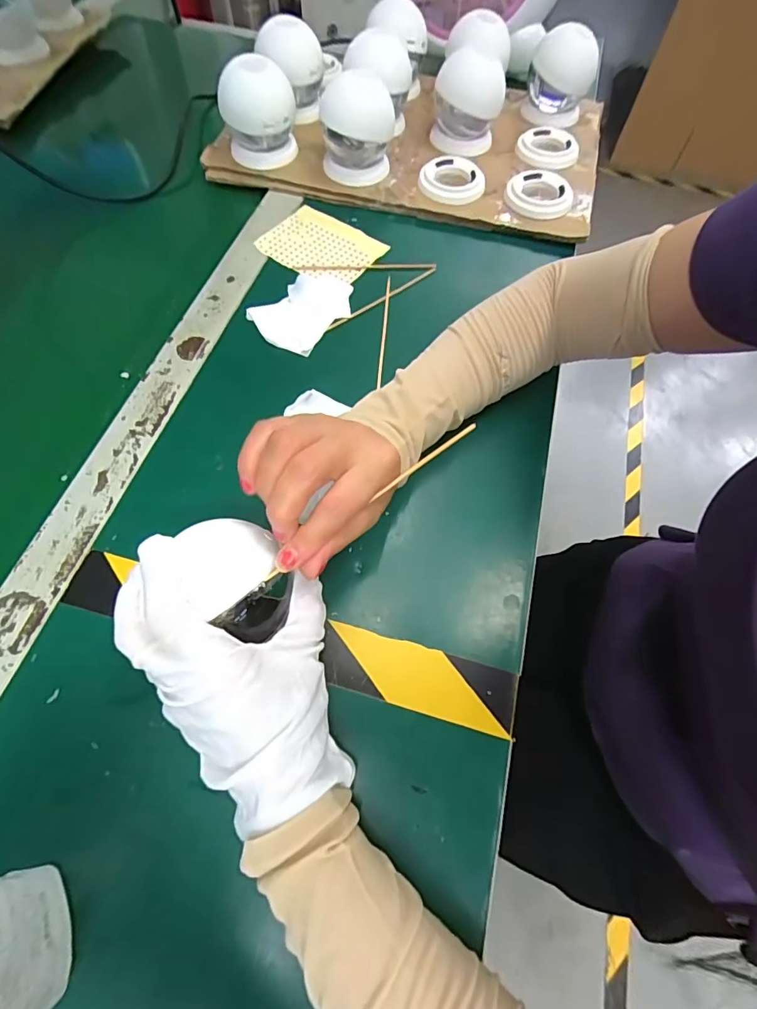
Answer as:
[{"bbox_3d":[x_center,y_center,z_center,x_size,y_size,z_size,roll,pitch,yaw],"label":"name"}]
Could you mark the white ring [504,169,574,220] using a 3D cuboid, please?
[{"bbox_3d":[0.173,-0.337,0.494,0.069,0.012,0.083,19,64,7],"label":"white ring"}]

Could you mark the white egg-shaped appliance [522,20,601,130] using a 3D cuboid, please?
[{"bbox_3d":[0.214,-0.501,0.540,0.071,0.073,0.069,19,64,7],"label":"white egg-shaped appliance"}]

